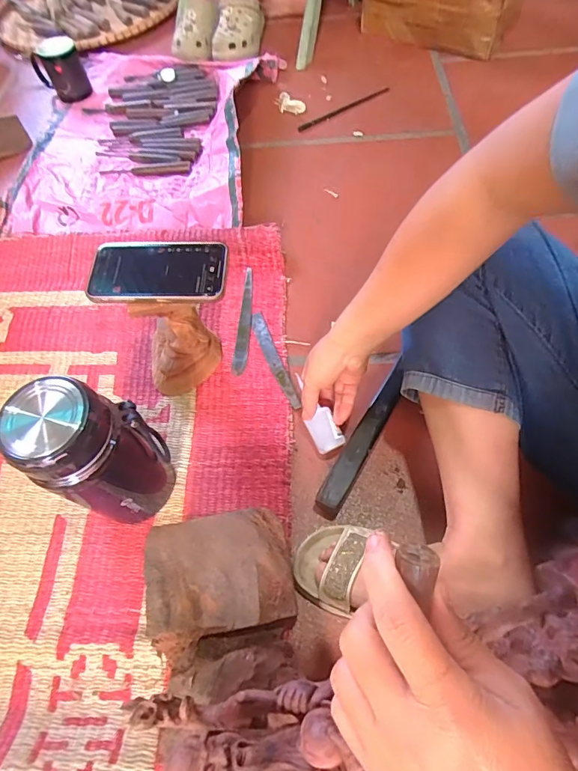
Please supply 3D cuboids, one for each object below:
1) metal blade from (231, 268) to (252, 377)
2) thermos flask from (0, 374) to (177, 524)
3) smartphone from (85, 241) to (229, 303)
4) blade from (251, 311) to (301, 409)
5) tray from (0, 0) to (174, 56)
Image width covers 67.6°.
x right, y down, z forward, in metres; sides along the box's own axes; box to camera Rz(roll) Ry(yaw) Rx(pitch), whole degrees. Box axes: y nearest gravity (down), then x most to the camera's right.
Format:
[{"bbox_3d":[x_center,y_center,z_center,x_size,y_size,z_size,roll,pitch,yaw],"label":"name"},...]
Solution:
[{"bbox_3d":[-0.065,-0.102,0.654,0.022,0.008,0.185,4,63,5],"label":"metal blade"},{"bbox_3d":[-0.191,0.075,0.450,0.078,0.220,0.097,23,66,14],"label":"thermos flask"},{"bbox_3d":[-0.144,-0.126,0.472,0.148,0.013,0.076,-3,61,4],"label":"smartphone"},{"bbox_3d":[-0.022,-0.038,0.620,0.022,0.006,0.166,-21,63,-8],"label":"blade"},{"bbox_3d":[-0.537,-1.018,1.138,0.459,0.026,0.489,-14,63,-5],"label":"tray"}]

